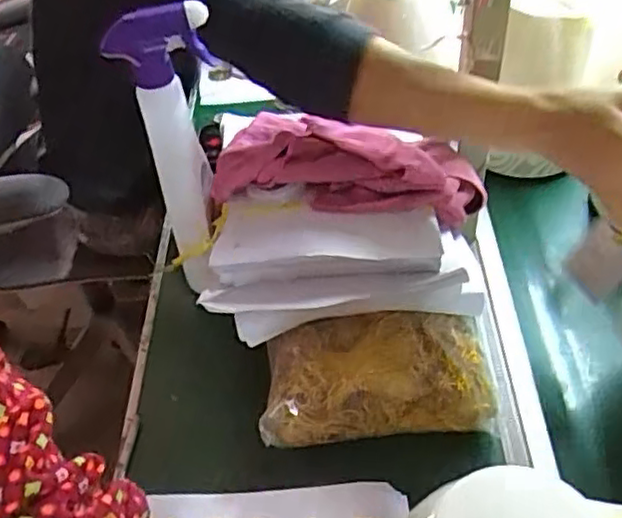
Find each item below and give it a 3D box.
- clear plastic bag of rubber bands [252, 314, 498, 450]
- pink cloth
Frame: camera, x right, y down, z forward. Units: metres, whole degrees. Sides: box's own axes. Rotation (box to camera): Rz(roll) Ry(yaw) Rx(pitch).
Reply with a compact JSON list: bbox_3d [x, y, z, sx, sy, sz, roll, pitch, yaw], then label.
[{"bbox_3d":[0.054,0.094,0.539,0.182,0.066,0.081,-4,46,1],"label":"clear plastic bag of rubber bands"},{"bbox_3d":[0.022,-0.068,0.562,0.224,0.060,0.084,13,49,17],"label":"pink cloth"}]

